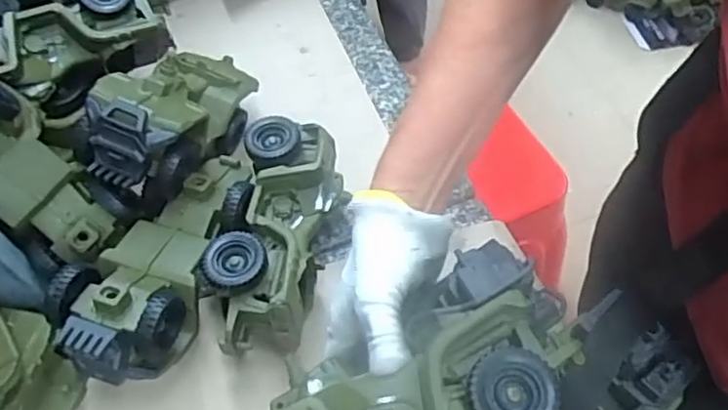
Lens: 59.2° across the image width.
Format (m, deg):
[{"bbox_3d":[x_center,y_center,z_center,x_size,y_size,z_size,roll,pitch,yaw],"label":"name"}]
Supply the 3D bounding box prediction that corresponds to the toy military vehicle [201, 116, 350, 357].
[{"bbox_3d":[-0.067,0.028,0.503,0.080,0.080,0.183,10,57,9],"label":"toy military vehicle"}]

